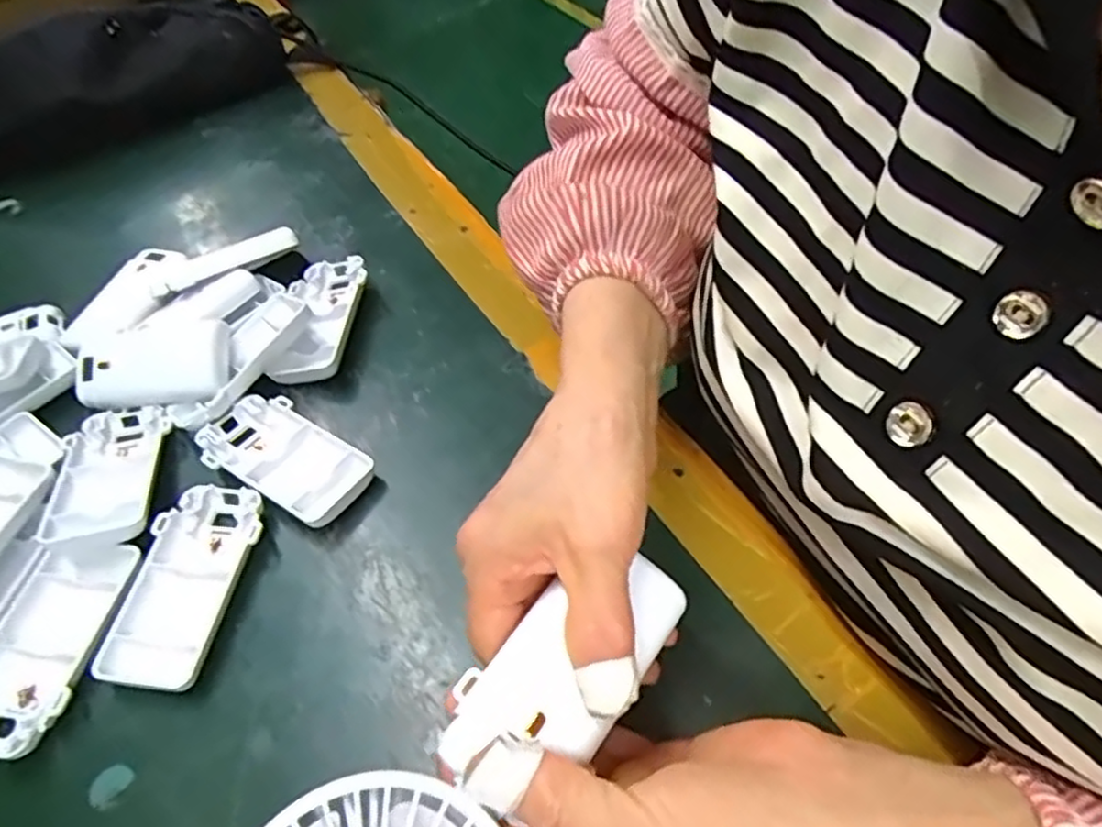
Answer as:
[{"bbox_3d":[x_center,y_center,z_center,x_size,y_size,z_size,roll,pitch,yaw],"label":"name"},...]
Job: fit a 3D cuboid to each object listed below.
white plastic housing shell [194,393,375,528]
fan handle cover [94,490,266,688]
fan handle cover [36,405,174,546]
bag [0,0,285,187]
[{"bbox_3d":[-0.138,0.023,0.357,0.094,0.015,0.048,29,60,24],"label":"white plastic housing shell"},{"bbox_3d":[-0.166,0.078,0.318,0.048,0.016,0.095,4,53,8],"label":"fan handle cover"},{"bbox_3d":[-0.226,0.029,0.352,0.048,0.016,0.098,-18,41,-9],"label":"fan handle cover"},{"bbox_3d":[-0.367,-0.281,0.562,0.274,0.078,0.096,-27,56,-12],"label":"bag"}]

